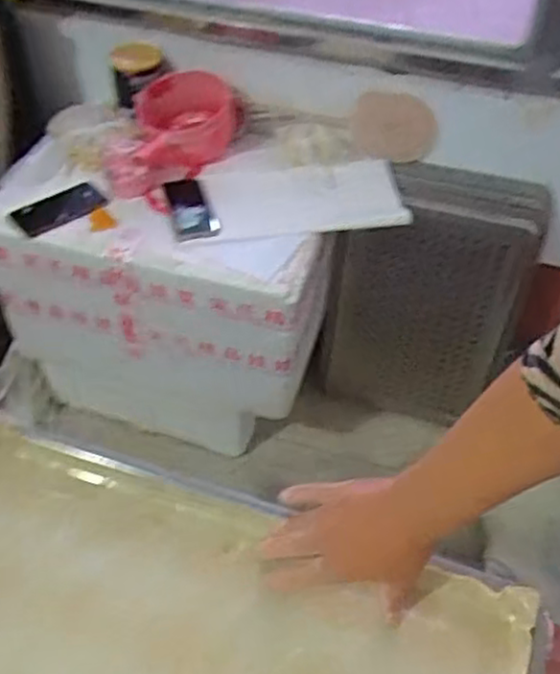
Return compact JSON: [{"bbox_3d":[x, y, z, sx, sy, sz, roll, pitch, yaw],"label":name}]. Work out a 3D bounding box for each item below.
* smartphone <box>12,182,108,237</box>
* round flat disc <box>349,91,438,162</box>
[{"bbox_3d":[-0.392,-0.228,1.243,0.147,0.015,0.087,-33,58,-23],"label":"smartphone"},{"bbox_3d":[0.216,-0.403,1.344,0.160,0.122,0.016,5,16,8],"label":"round flat disc"}]

